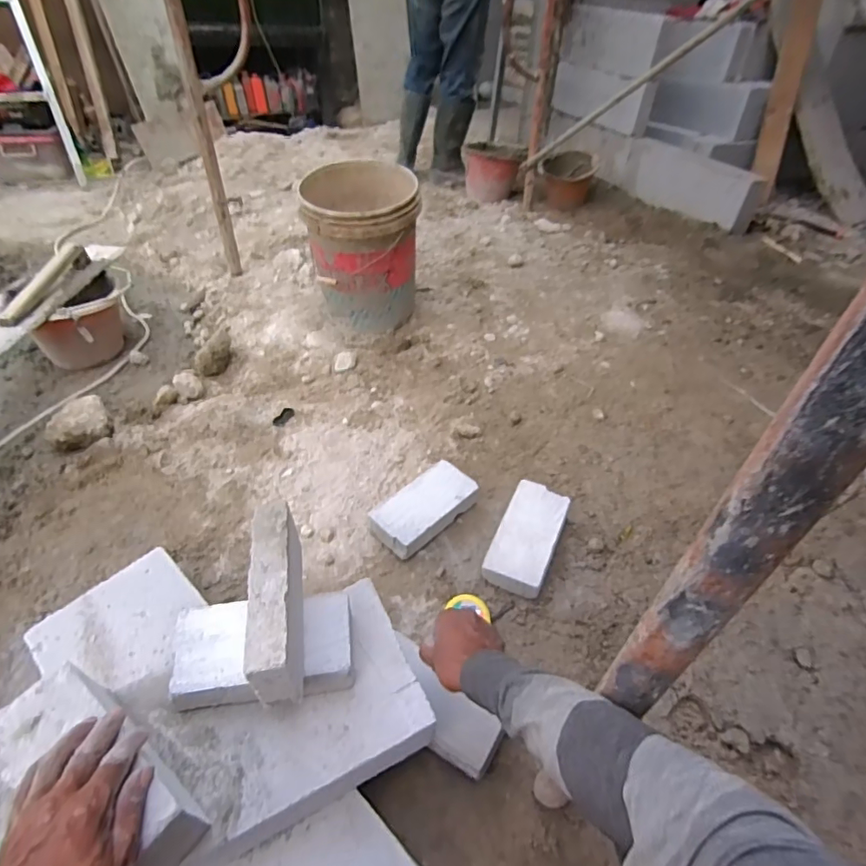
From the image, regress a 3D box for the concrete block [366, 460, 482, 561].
[{"bbox_3d":[-0.013,0.138,0.950,0.105,0.055,0.207,31,51,28],"label":"concrete block"}]

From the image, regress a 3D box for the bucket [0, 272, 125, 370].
[{"bbox_3d":[-0.984,-0.298,1.404,0.255,0.196,0.239,1,43,-1],"label":"bucket"}]

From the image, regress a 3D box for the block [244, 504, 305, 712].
[{"bbox_3d":[-0.170,0.186,0.564,0.044,0.100,0.205,-6,42,-10],"label":"block"}]

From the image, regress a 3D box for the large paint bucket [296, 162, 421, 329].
[{"bbox_3d":[-0.191,-0.502,1.422,0.272,0.371,0.318,-4,44,-6],"label":"large paint bucket"}]

